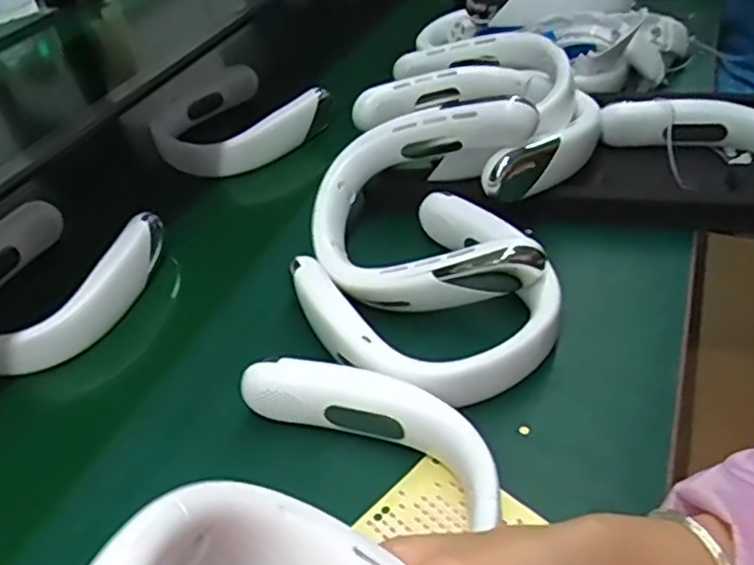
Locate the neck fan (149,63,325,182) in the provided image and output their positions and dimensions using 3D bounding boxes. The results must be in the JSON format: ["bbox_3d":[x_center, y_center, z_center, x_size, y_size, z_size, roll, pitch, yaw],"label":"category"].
[{"bbox_3d":[-0.186,-0.206,0.868,0.187,0.050,0.180,27,51,33],"label":"neck fan"}]

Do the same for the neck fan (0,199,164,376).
[{"bbox_3d":[-0.321,-0.005,0.652,0.200,0.044,0.218,6,42,13],"label":"neck fan"}]

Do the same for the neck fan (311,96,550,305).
[{"bbox_3d":[0.037,-0.074,0.562,0.192,0.095,0.164,-2,41,5],"label":"neck fan"}]

